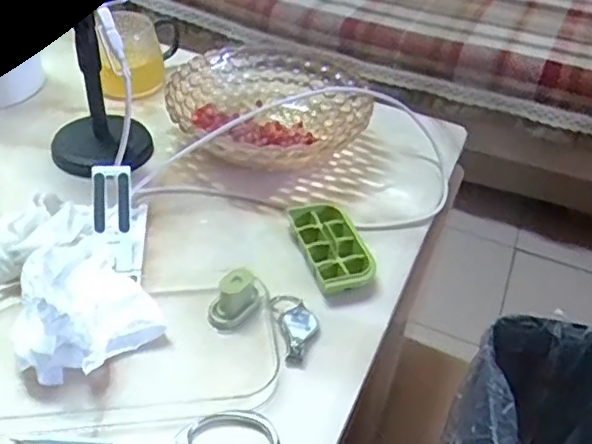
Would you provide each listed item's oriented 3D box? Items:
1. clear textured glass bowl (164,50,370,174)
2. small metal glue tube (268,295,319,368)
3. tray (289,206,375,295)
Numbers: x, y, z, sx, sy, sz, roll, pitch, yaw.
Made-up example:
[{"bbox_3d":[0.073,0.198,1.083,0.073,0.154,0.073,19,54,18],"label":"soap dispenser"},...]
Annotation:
[{"bbox_3d":[-0.036,-0.119,0.734,0.213,0.074,0.228,3,40,-2],"label":"clear textured glass bowl"},{"bbox_3d":[0.002,0.090,0.534,0.037,0.007,0.074,-8,42,-14],"label":"small metal glue tube"},{"bbox_3d":[0.036,0.023,0.605,0.059,0.029,0.111,-11,43,-18],"label":"tray"}]

